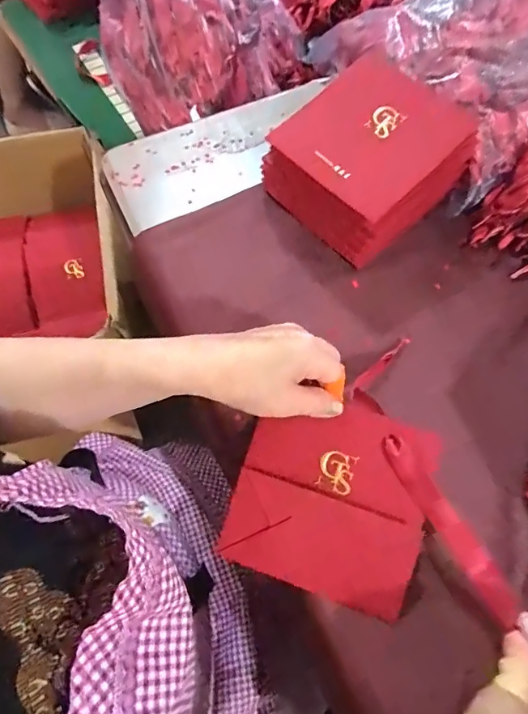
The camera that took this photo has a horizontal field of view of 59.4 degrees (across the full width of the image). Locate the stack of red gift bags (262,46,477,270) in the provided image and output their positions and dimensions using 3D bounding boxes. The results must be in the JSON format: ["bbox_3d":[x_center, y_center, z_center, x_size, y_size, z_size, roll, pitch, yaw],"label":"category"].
[{"bbox_3d":[0.097,-0.187,0.457,0.154,0.096,0.143,-38,70,-16],"label":"stack of red gift bags"}]

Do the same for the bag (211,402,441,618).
[{"bbox_3d":[0.051,0.106,0.354,0.138,0.013,0.136,16,81,10],"label":"bag"}]

